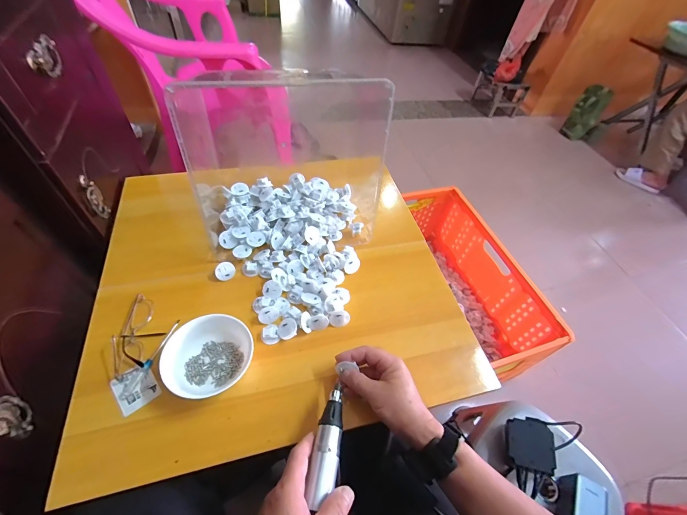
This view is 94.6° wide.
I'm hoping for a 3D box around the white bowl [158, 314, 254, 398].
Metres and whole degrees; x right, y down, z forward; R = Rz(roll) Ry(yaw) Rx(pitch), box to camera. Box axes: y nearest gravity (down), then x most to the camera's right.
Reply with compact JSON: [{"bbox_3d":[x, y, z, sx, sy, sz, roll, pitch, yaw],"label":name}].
[{"bbox_3d":[-0.187,0.140,0.444,0.104,0.050,0.110,3,50,-4],"label":"white bowl"}]

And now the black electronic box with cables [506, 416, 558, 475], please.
[{"bbox_3d":[0.341,0.341,0.580,0.072,0.025,0.088,3,46,21],"label":"black electronic box with cables"}]

